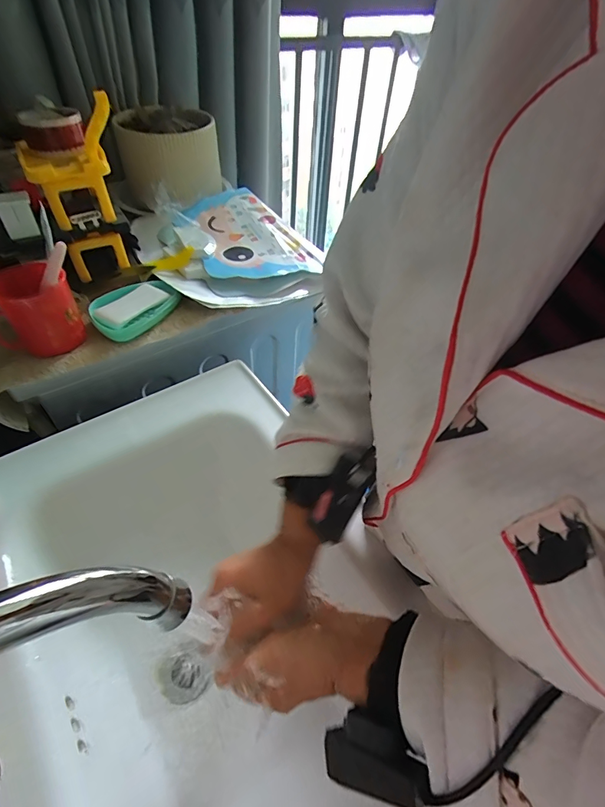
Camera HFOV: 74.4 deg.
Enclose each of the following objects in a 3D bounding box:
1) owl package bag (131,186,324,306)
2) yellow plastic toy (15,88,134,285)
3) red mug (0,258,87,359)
[{"bbox_3d":[-0.140,-0.281,0.723,0.267,0.048,0.333,-26,55,-23],"label":"owl package bag"},{"bbox_3d":[-0.334,-0.321,0.613,0.127,0.210,0.109,-20,53,-20],"label":"yellow plastic toy"},{"bbox_3d":[-0.360,-0.124,0.528,0.102,0.101,0.098,-32,58,-27],"label":"red mug"}]

